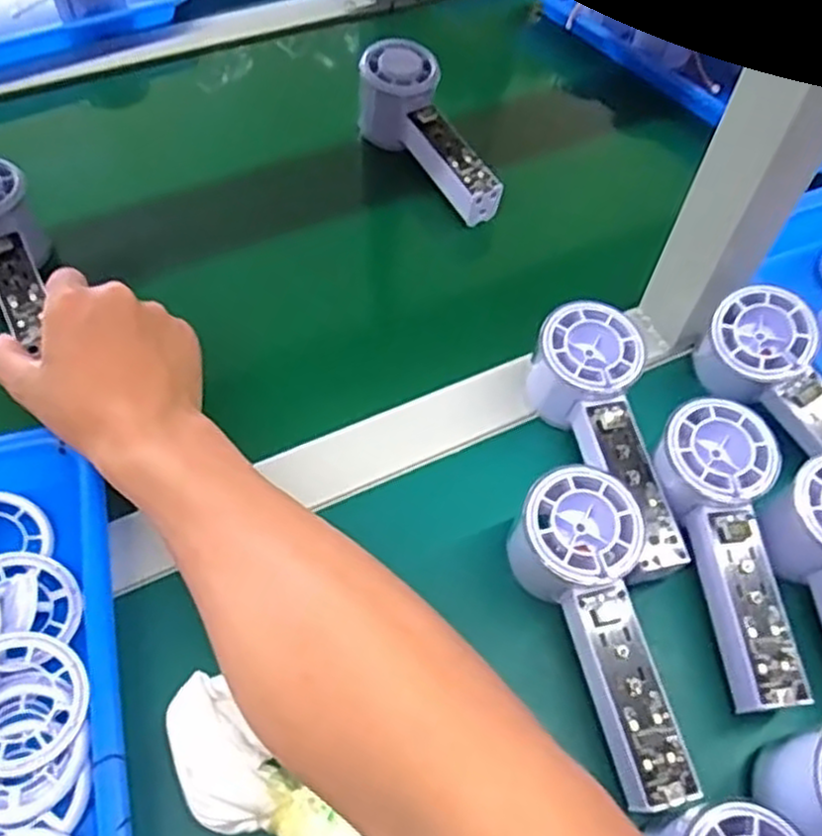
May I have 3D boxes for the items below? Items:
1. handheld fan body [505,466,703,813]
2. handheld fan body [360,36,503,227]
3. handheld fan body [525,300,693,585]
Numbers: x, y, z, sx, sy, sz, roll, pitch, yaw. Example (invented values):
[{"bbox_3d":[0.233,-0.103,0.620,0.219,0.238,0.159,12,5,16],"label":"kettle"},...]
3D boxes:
[{"bbox_3d":[0.089,0.102,0.360,0.054,0.058,0.145,-7,57,-8],"label":"handheld fan body"},{"bbox_3d":[0.011,-0.209,0.563,0.058,0.059,0.152,-20,60,-16],"label":"handheld fan body"},{"bbox_3d":[0.112,0.014,0.426,0.058,0.050,0.158,-13,70,-12],"label":"handheld fan body"}]

